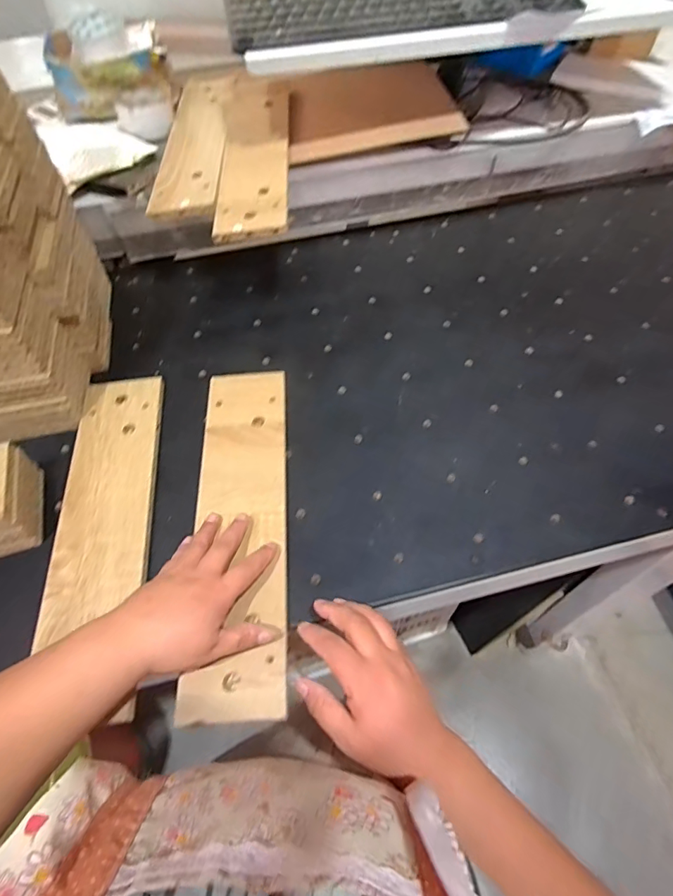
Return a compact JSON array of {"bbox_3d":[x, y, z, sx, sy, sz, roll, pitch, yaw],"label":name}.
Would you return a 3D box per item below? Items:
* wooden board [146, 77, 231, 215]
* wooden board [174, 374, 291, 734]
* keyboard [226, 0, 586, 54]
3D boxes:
[{"bbox_3d":[-0.203,-0.464,0.707,0.092,0.016,0.379,-2,56,2],"label":"wooden board"},{"bbox_3d":[-0.095,0.064,0.488,0.091,0.009,0.373,-5,55,-2],"label":"wooden board"},{"bbox_3d":[0.083,-0.552,0.590,0.425,0.034,0.130,-14,56,-6],"label":"keyboard"}]

